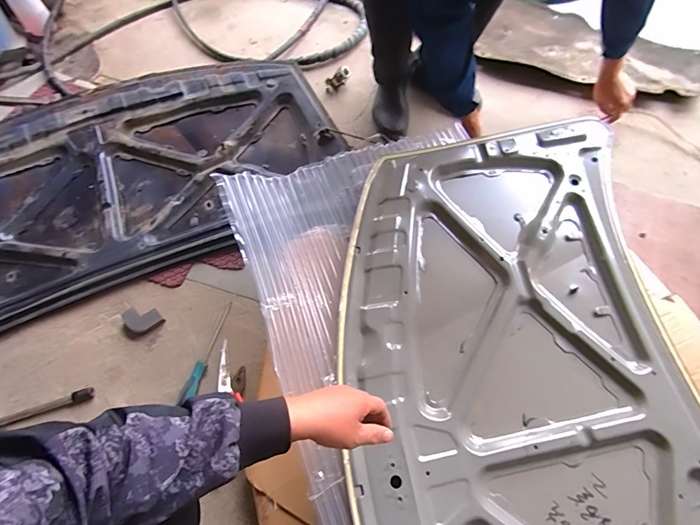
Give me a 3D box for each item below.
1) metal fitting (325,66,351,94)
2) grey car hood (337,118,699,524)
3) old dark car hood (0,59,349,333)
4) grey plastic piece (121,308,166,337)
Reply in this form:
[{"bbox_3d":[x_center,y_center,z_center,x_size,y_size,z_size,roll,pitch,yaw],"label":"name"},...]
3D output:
[{"bbox_3d":[-0.042,-0.603,1.230,0.095,0.032,0.047,-42,68,6],"label":"metal fitting"},{"bbox_3d":[0.361,0.311,0.641,0.692,0.109,1.278,-9,64,-3],"label":"grey car hood"},{"bbox_3d":[-0.718,-0.209,1.038,1.320,0.124,0.698,-29,66,-12],"label":"old dark car hood"},{"bbox_3d":[-0.489,0.135,0.878,0.080,0.022,0.069,-33,67,-14],"label":"grey plastic piece"}]

